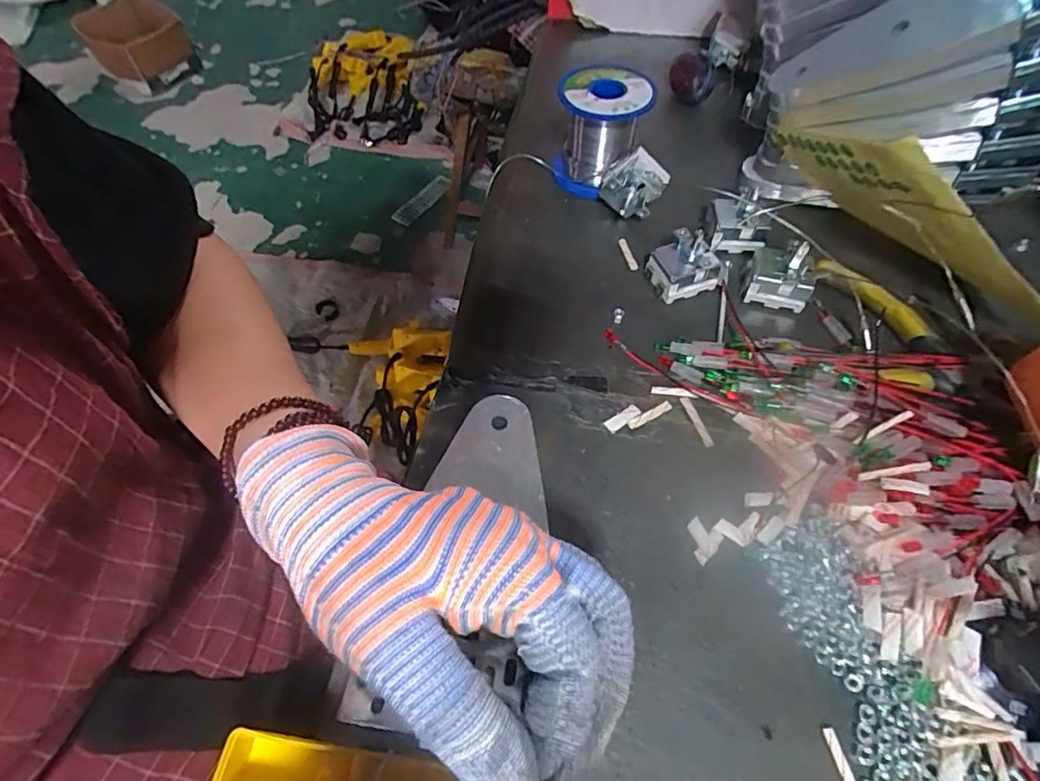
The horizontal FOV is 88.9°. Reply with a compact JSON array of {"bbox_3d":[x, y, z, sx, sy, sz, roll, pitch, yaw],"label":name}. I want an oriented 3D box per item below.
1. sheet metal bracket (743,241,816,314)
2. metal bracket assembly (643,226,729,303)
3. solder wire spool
[{"bbox_3d":[0.165,-0.075,0.329,0.037,0.032,0.034,22,62,12],"label":"sheet metal bracket"},{"bbox_3d":[0.109,-0.083,0.336,0.048,0.035,0.031,-16,61,-9],"label":"metal bracket assembly"},{"bbox_3d":[0.059,-0.186,0.385,0.065,0.064,0.065,4,59,4],"label":"solder wire spool"}]

